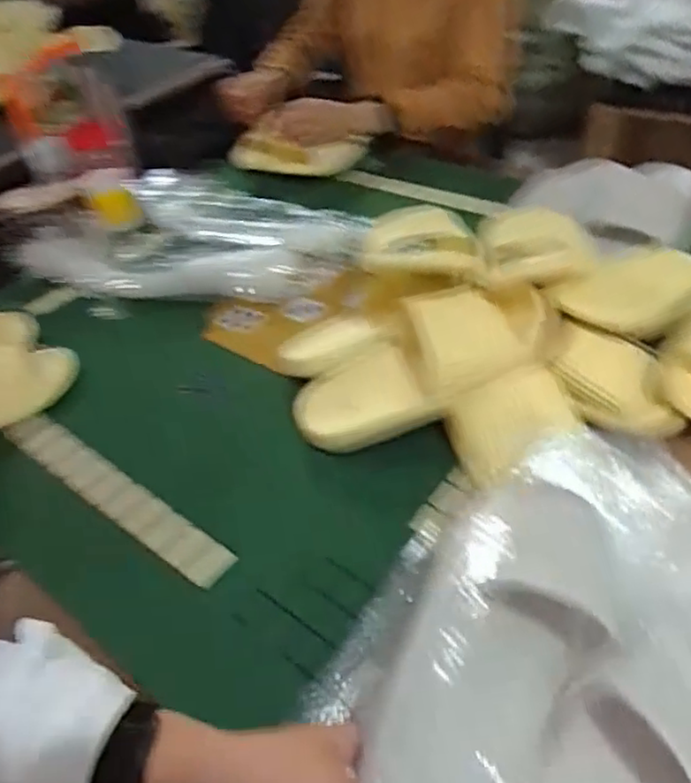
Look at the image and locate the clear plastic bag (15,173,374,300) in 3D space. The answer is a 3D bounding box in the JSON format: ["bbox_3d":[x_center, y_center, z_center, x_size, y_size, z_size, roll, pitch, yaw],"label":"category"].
[{"bbox_3d":[-0.204,-0.240,0.992,0.494,0.046,0.304,9,46,17],"label":"clear plastic bag"}]

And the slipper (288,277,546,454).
[{"bbox_3d":[0.070,-0.029,0.665,0.268,0.071,0.103,-30,43,11],"label":"slipper"}]

